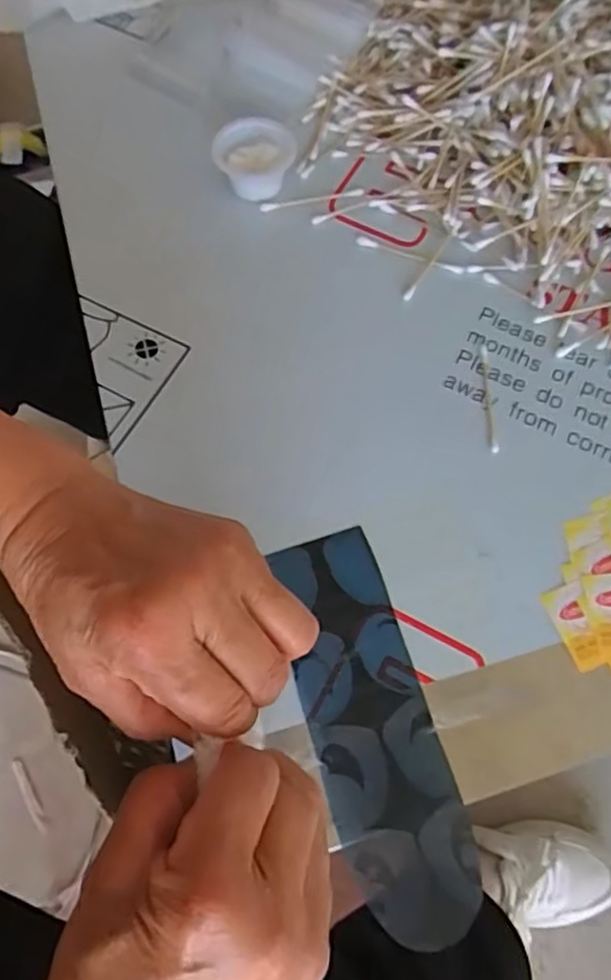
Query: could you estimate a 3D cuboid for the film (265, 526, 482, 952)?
[{"bbox_3d":[0.032,0.115,0.329,0.059,0.005,0.192,-14,69,-6],"label":"film"}]

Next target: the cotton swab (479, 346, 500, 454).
[{"bbox_3d":[0.111,-0.056,0.399,0.005,0.004,0.073,1,68,0],"label":"cotton swab"}]

